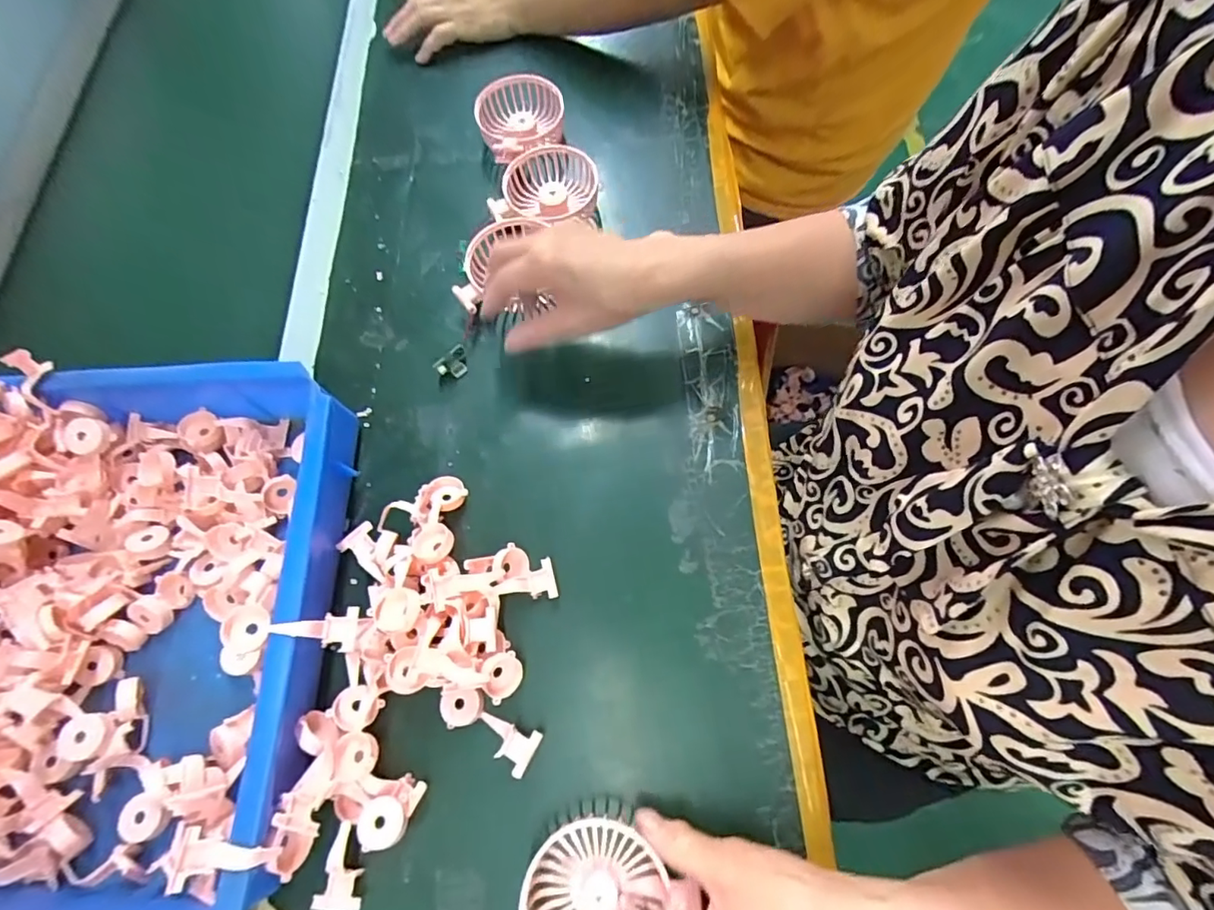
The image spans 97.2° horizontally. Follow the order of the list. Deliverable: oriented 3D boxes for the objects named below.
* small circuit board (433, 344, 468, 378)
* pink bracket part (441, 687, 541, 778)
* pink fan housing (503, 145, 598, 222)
[{"bbox_3d":[-0.135,-0.079,0.472,0.030,0.024,0.016,-36,70,-8],"label":"small circuit board"},{"bbox_3d":[-0.083,0.186,0.369,0.077,0.022,0.029,26,74,14],"label":"pink bracket part"},{"bbox_3d":[-0.052,-0.267,0.522,0.084,0.029,0.103,38,78,17],"label":"pink fan housing"}]

